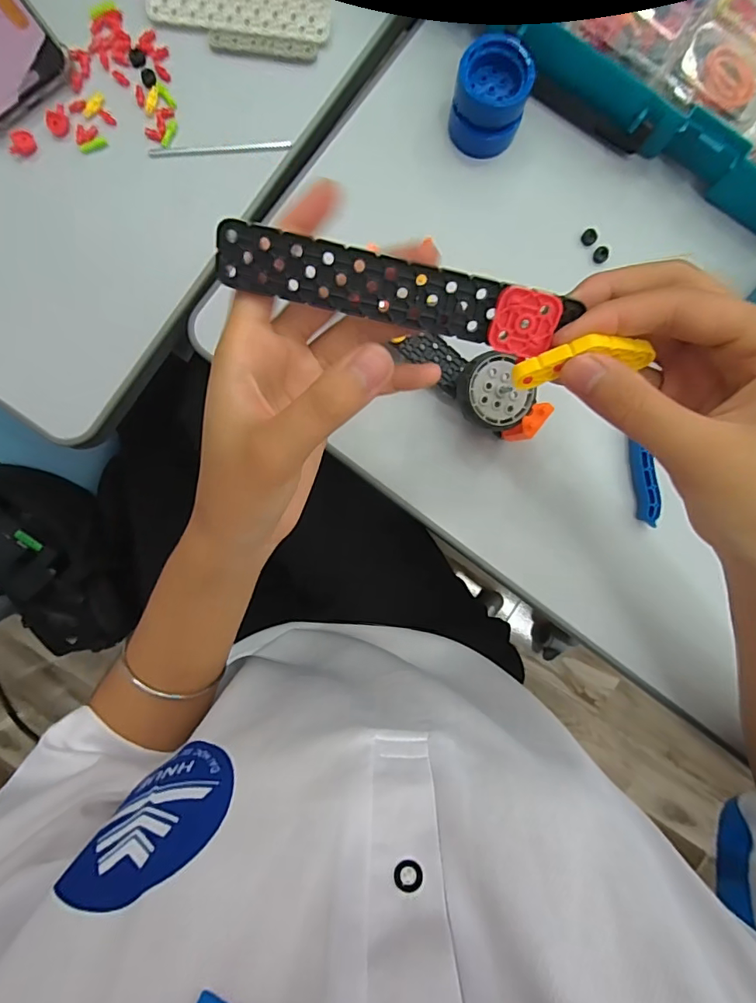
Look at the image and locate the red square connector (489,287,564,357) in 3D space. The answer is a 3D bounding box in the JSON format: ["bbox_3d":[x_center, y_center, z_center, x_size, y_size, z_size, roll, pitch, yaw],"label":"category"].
[{"bbox_3d":[0.059,-0.073,0.200,0.025,0.007,0.025,8,120,0],"label":"red square connector"}]

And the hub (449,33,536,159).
[{"bbox_3d":[0.075,-0.270,0.329,0.048,0.040,0.048,0,90,-2],"label":"hub"}]

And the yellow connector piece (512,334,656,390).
[{"bbox_3d":[0.084,-0.057,0.200,0.056,0.015,0.013,-8,91,3],"label":"yellow connector piece"}]

